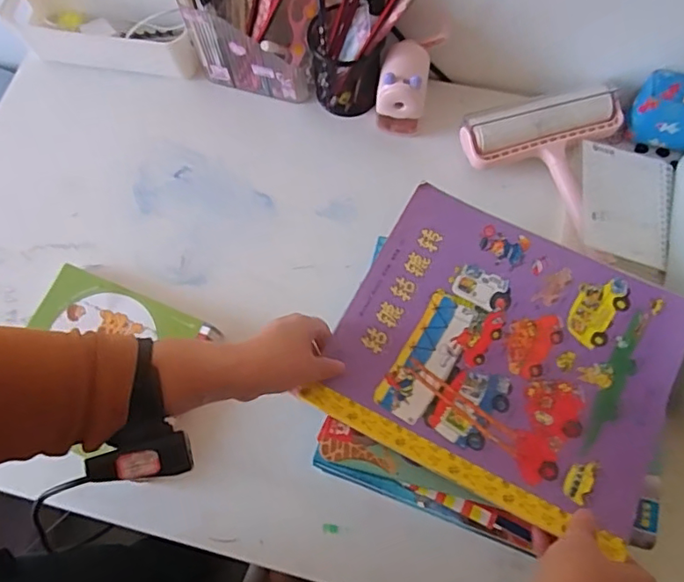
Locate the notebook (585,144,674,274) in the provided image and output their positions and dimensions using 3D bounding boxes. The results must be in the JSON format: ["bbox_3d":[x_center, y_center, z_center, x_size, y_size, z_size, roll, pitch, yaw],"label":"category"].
[{"bbox_3d":[0.325,-0.099,0.624,0.109,0.005,0.147,13,66,-7],"label":"notebook"}]

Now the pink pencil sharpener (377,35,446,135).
[{"bbox_3d":[0.075,-0.245,0.651,0.061,0.089,0.093,15,71,7],"label":"pink pencil sharpener"}]

